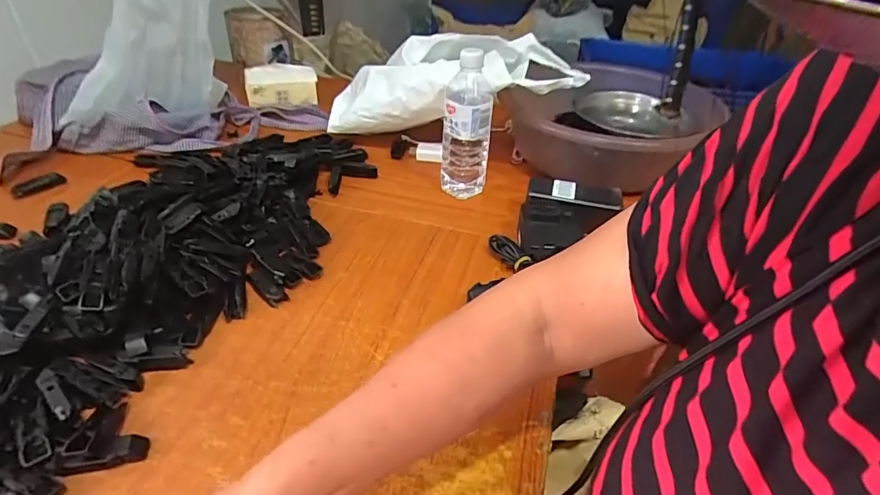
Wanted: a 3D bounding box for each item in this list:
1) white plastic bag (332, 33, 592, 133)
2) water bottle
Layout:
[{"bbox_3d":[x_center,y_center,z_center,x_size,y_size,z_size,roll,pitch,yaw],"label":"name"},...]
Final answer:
[{"bbox_3d":[-0.011,-0.261,0.767,0.434,0.122,0.116,-4,32,25],"label":"white plastic bag"},{"bbox_3d":[0.040,-0.169,0.697,0.070,0.205,0.062,6,37,2],"label":"water bottle"}]

